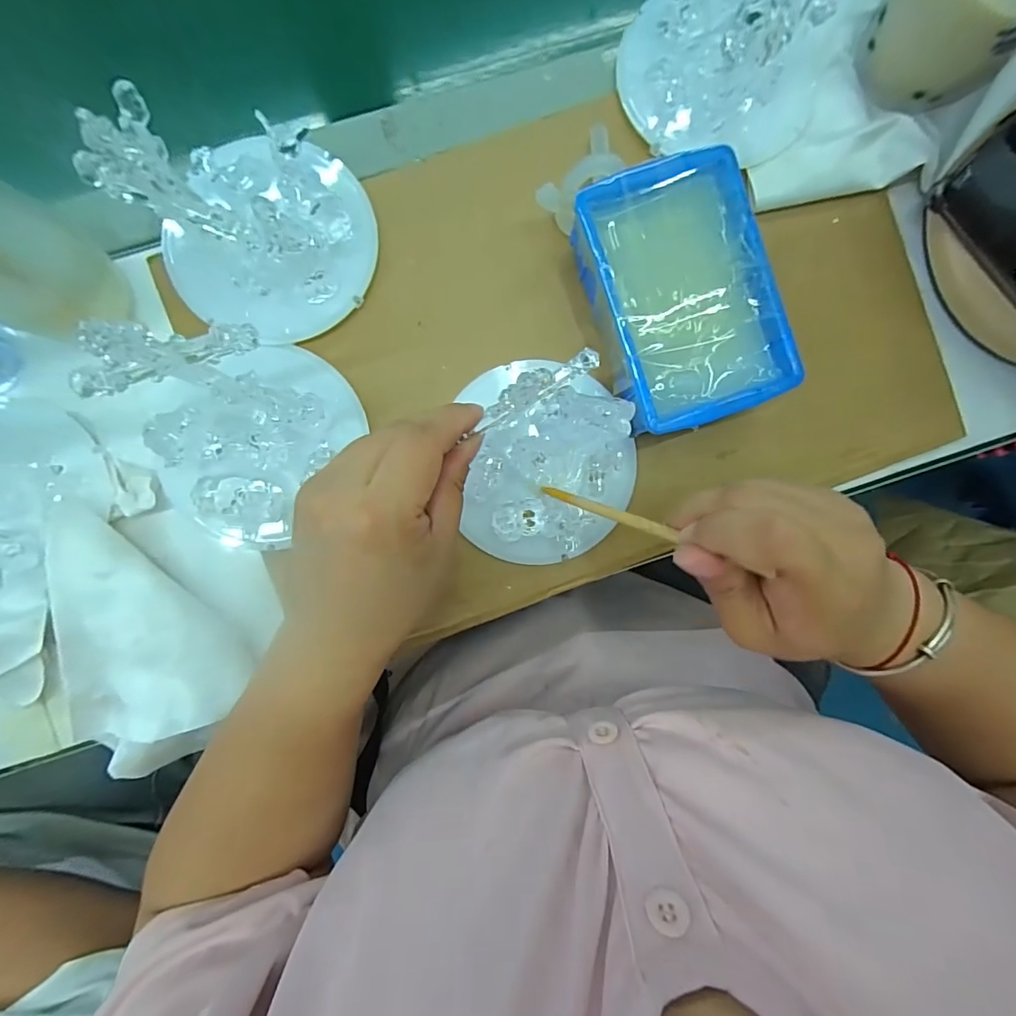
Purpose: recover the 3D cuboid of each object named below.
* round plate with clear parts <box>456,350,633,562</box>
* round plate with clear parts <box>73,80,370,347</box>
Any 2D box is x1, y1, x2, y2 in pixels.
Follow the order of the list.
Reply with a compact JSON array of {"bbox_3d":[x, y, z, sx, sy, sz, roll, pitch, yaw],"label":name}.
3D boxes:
[{"bbox_3d":[0.028,-0.031,0.309,0.110,0.023,0.128,-3,91,-2],"label":"round plate with clear parts"},{"bbox_3d":[-0.142,-0.167,0.264,0.113,0.089,0.122,0,91,-2],"label":"round plate with clear parts"}]

